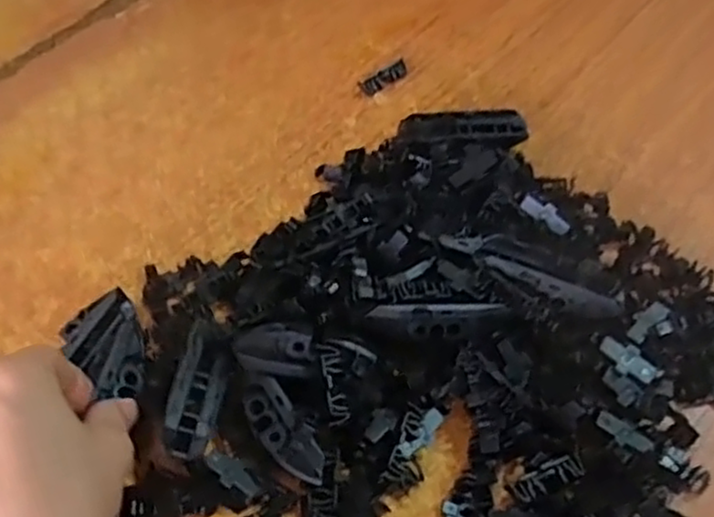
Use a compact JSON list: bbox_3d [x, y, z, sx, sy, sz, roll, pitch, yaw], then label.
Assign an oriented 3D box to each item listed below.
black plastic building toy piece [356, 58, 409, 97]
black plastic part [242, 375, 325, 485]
[{"bbox_3d":[0.017,-0.114,0.460,0.032,0.011,0.010,-31,60,-18],"label":"black plastic building toy piece"},{"bbox_3d":[-0.032,0.076,0.319,0.019,0.018,0.052,-33,61,-19],"label":"black plastic part"}]

